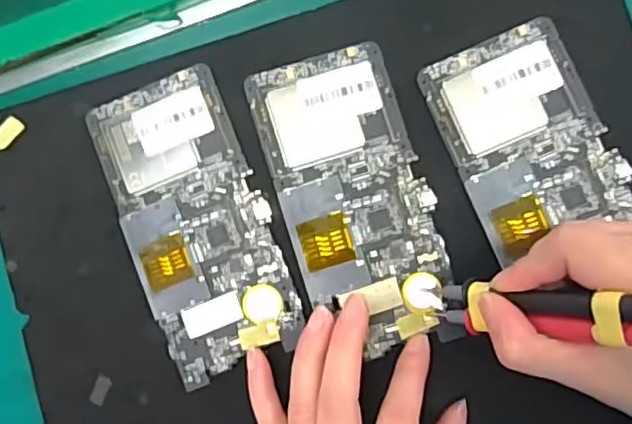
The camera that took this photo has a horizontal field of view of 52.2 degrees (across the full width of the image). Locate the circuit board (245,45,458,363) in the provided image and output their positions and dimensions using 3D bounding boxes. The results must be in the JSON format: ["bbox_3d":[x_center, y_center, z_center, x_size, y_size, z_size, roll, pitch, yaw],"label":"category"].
[{"bbox_3d":[0.019,-0.007,0.325,0.072,0.013,0.148,-16,87,4],"label":"circuit board"}]

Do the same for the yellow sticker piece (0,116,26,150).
[{"bbox_3d":[-0.170,-0.043,0.354,0.011,0.004,0.019,43,92,5],"label":"yellow sticker piece"}]

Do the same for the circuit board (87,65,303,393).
[{"bbox_3d":[-0.062,0.004,0.335,0.072,0.005,0.152,-22,84,4],"label":"circuit board"}]

